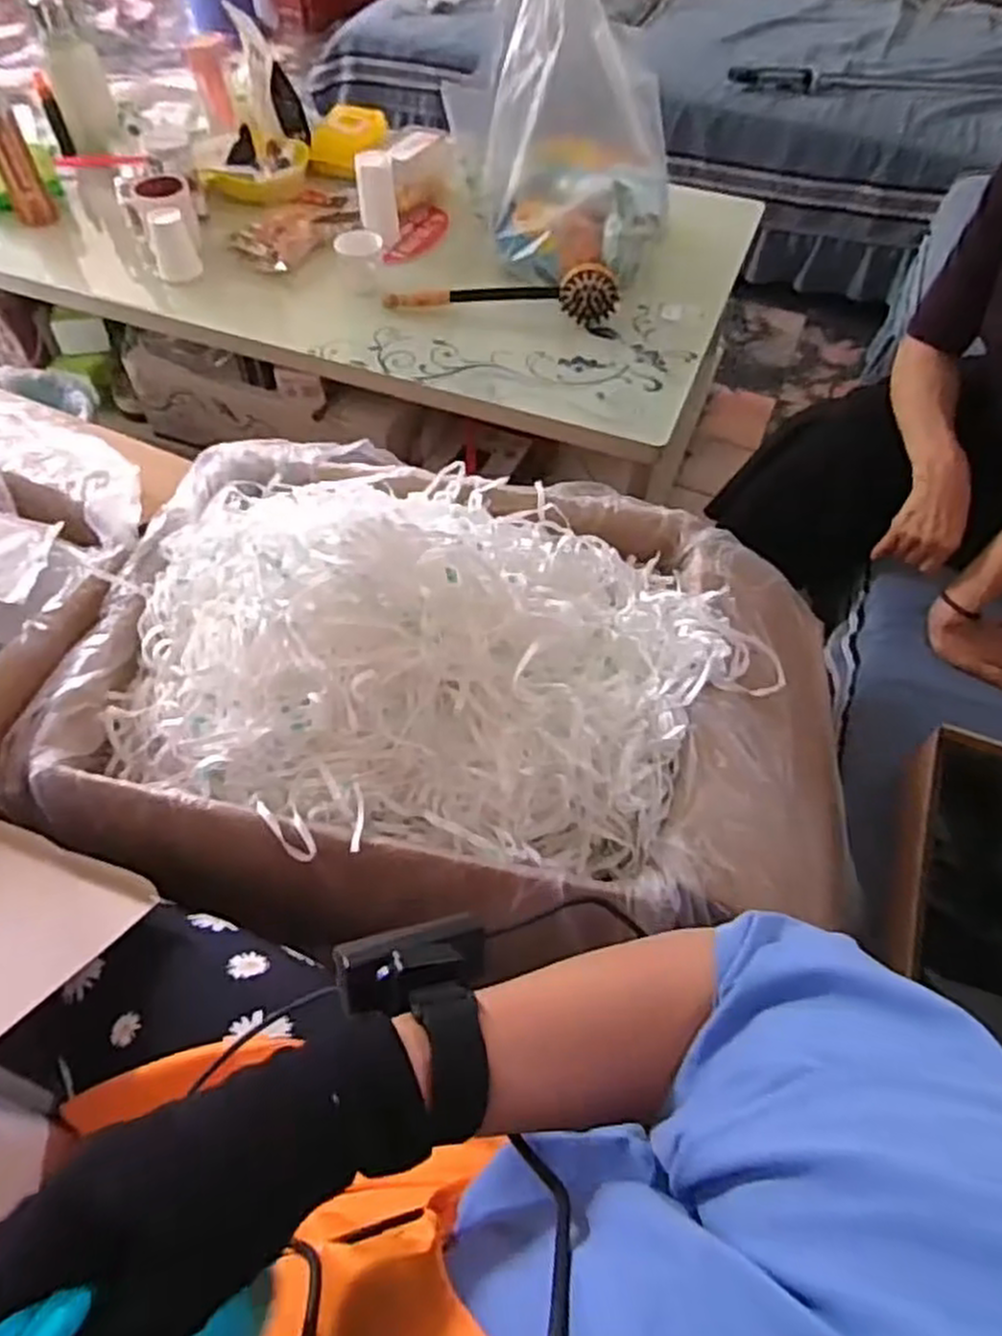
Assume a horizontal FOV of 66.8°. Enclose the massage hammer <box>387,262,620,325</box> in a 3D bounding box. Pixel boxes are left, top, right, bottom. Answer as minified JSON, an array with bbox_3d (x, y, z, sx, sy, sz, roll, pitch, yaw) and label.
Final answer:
[{"bbox_3d":[-0.001,-0.624,1.247,0.383,0.080,0.070,6,56,3],"label":"massage hammer"}]

